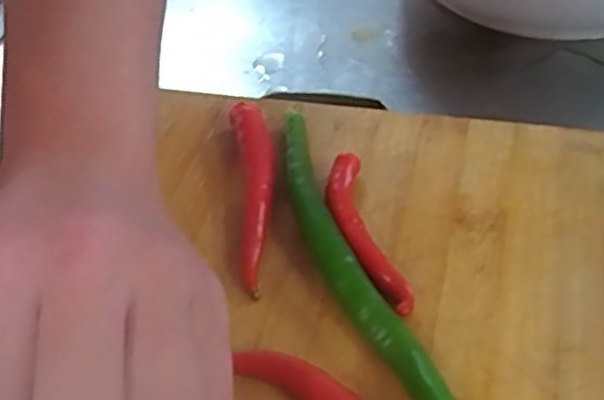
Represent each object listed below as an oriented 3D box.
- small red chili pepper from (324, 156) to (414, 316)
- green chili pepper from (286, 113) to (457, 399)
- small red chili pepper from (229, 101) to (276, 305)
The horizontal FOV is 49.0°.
[{"bbox_3d":[0.022,0.011,0.239,0.015,0.013,0.070,-13,47,-7],"label":"small red chili pepper"},{"bbox_3d":[0.019,0.028,0.223,0.018,0.014,0.180,-16,47,-10],"label":"green chili pepper"},{"bbox_3d":[-0.018,-0.005,0.262,0.016,0.014,0.094,-8,47,-2],"label":"small red chili pepper"}]

